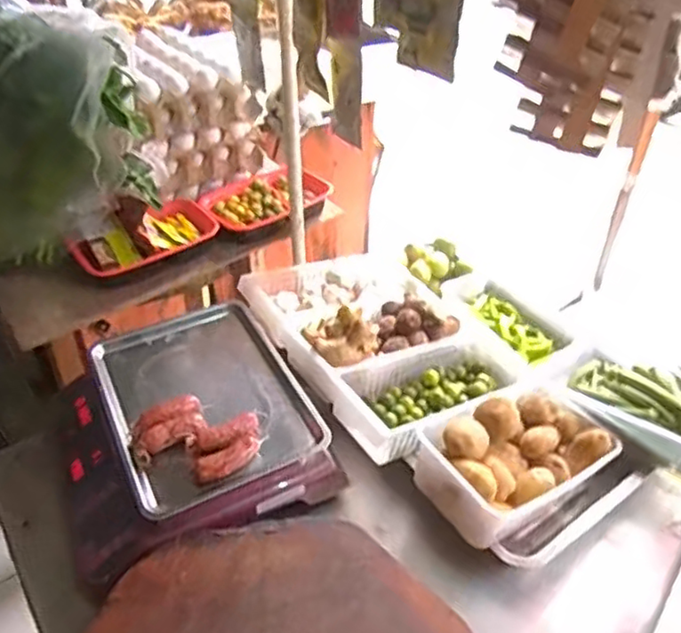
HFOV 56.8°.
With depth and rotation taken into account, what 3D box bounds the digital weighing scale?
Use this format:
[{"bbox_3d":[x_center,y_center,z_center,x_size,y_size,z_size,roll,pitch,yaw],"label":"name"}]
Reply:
[{"bbox_3d":[-0.200,0.132,0.854,0.275,0.099,0.340,-23,45,-23],"label":"digital weighing scale"}]

